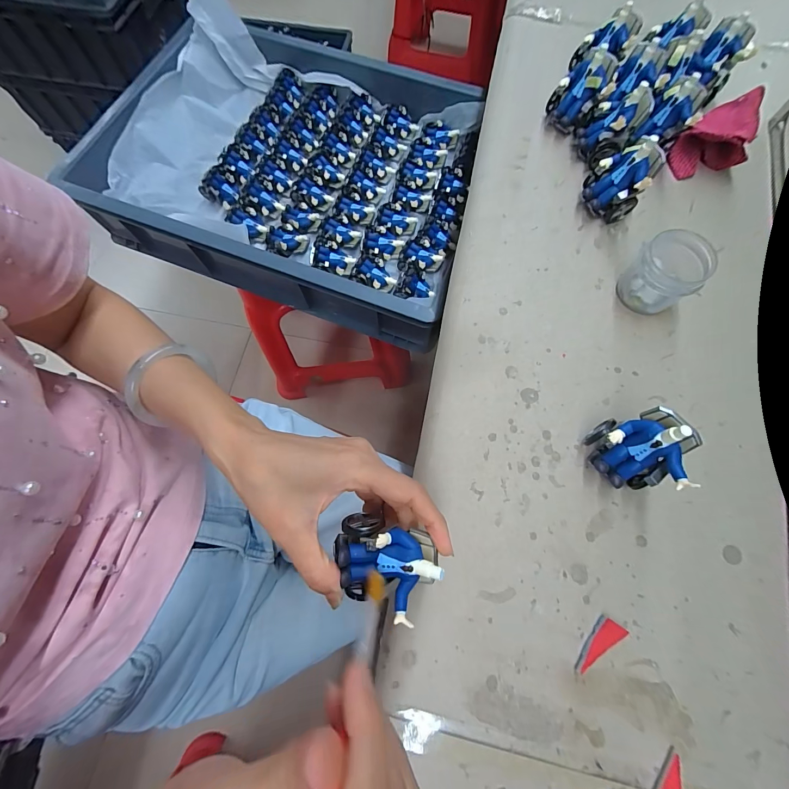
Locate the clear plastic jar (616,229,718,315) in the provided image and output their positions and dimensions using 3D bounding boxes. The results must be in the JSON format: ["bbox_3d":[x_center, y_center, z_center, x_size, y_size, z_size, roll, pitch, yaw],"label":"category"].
[{"bbox_3d":[0.224,-0.100,0.303,0.047,0.053,0.046,0,72,0],"label":"clear plastic jar"}]

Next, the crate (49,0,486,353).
[{"bbox_3d":[-0.154,-0.362,0.582,0.594,0.112,0.421,22,74,7],"label":"crate"}]

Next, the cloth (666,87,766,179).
[{"bbox_3d":[0.318,-0.249,0.353,0.087,0.044,0.059,-41,76,-12],"label":"cloth"}]

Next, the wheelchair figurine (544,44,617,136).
[{"bbox_3d":[0.185,-0.304,0.362,0.044,0.065,0.038,26,74,8],"label":"wheelchair figurine"}]

